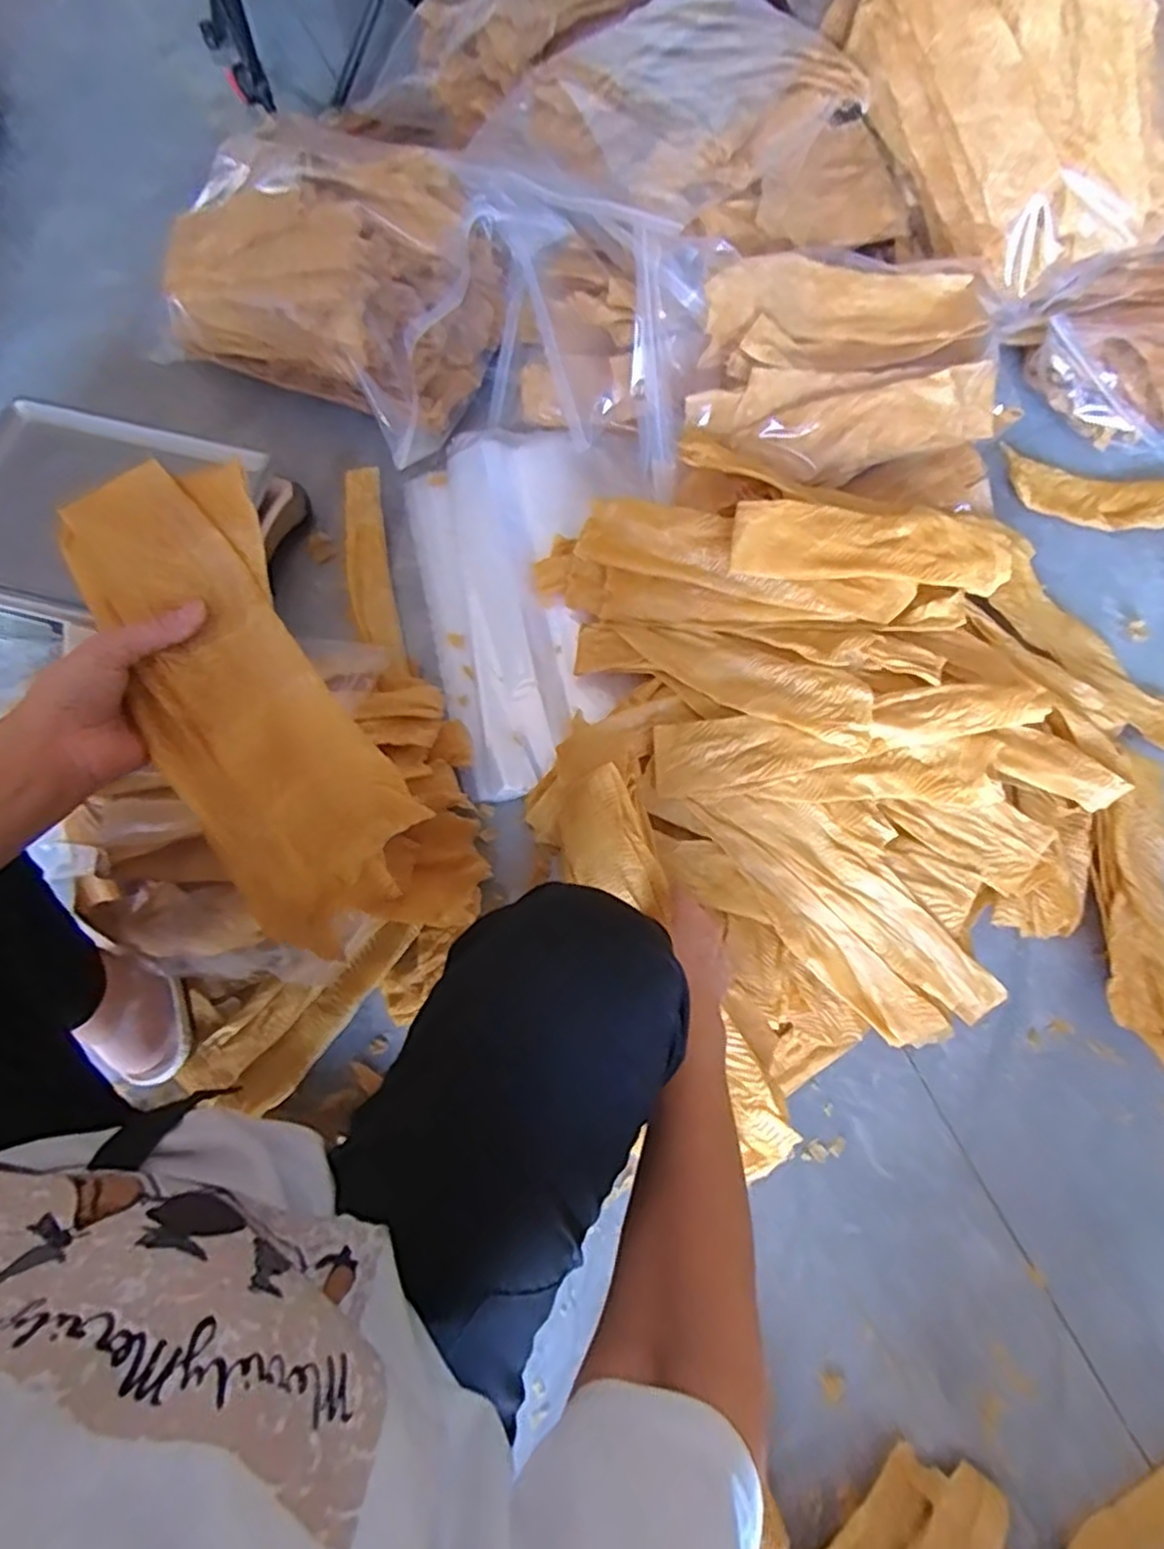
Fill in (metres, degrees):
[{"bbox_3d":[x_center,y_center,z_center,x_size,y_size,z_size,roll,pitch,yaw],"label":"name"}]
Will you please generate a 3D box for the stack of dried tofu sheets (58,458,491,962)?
[{"bbox_3d":[-0.198,-0.039,0.434,0.124,0.046,0.297,-31,96,-9],"label":"stack of dried tofu sheets"}]

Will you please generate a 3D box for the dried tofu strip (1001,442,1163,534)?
[{"bbox_3d":[0.657,-0.349,0.901,0.277,0.046,0.093,3,73,1],"label":"dried tofu strip"}]

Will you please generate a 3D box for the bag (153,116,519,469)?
[{"bbox_3d":[-0.305,-0.584,0.832,0.409,0.214,0.293,28,75,8],"label":"bag"}]

